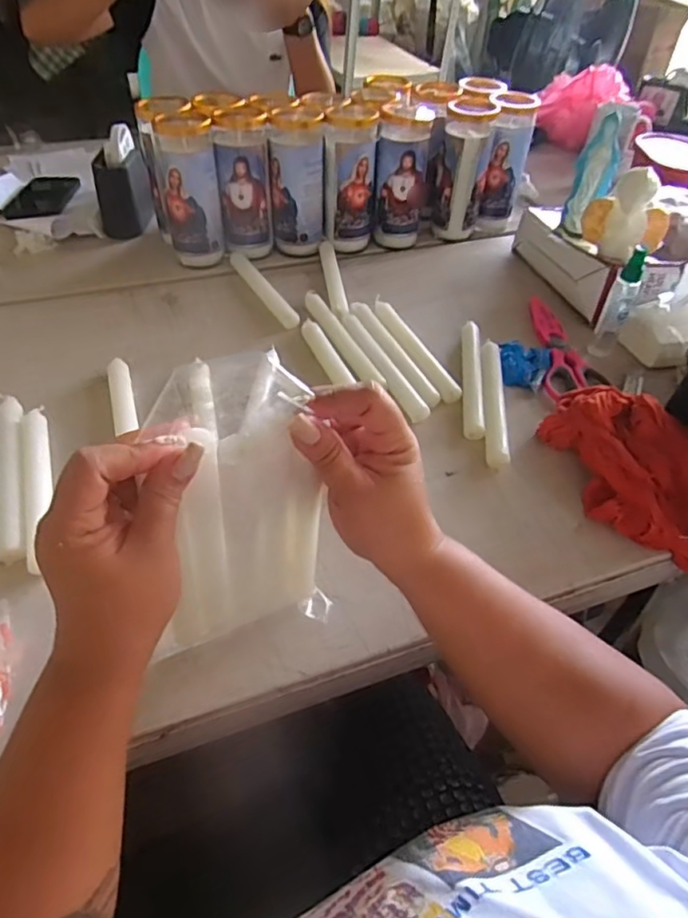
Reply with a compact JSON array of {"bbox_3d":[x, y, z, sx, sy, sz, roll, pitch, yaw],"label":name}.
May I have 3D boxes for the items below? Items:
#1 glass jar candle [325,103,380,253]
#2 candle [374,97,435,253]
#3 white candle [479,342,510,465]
[{"bbox_3d":[0.011,-0.394,0.824,0.069,0.175,0.062,1,45,-1],"label":"glass jar candle"},{"bbox_3d":[0.087,-0.415,0.850,0.073,0.179,0.076,7,46,5],"label":"candle"},{"bbox_3d":[0.163,-0.066,0.634,0.024,0.015,0.192,7,46,4],"label":"white candle"}]

